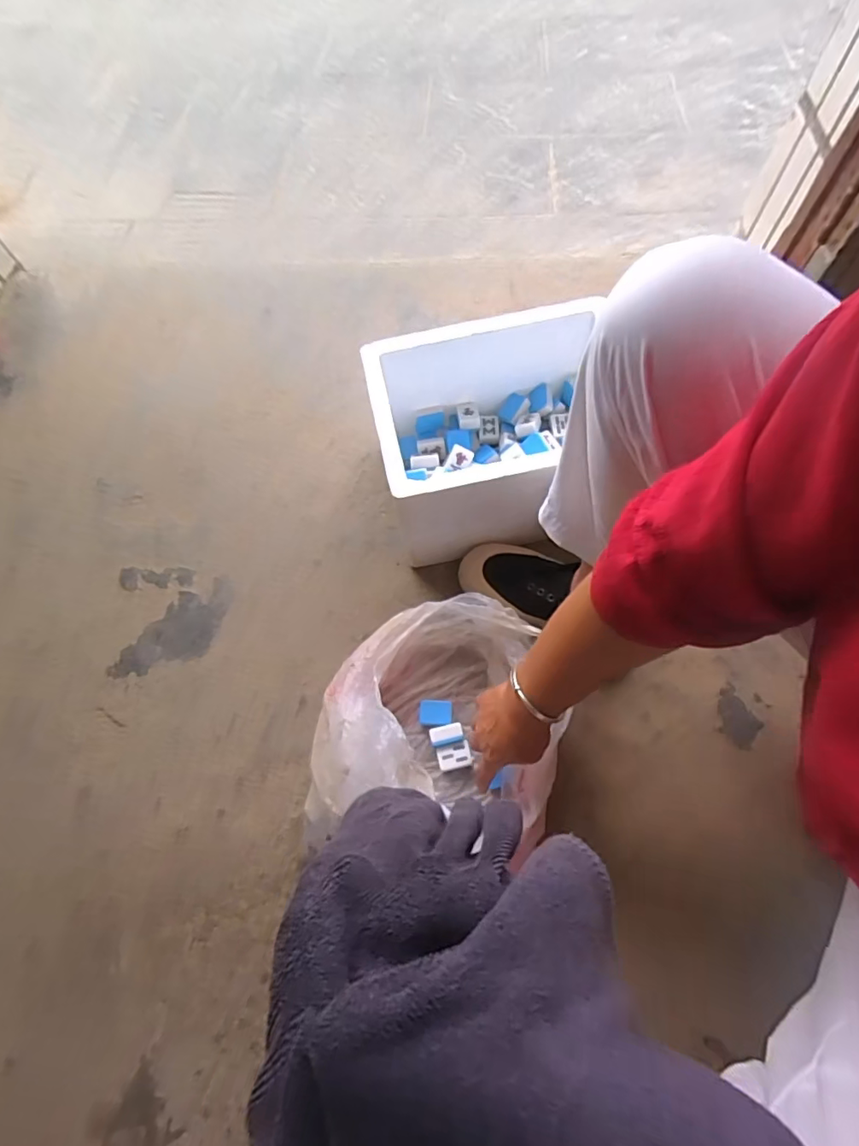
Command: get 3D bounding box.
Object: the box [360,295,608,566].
[{"bbox_3d":[0.090,-0.180,0.694,0.307,0.165,0.230,-12,67,-3],"label":"box"}]

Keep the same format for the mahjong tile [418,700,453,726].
[{"bbox_3d":[0.008,0.179,0.675,0.042,0.017,0.031,2,67,3],"label":"mahjong tile"}]

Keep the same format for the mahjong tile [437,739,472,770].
[{"bbox_3d":[0.030,0.223,0.646,0.039,0.024,0.029,-13,67,-4],"label":"mahjong tile"}]

